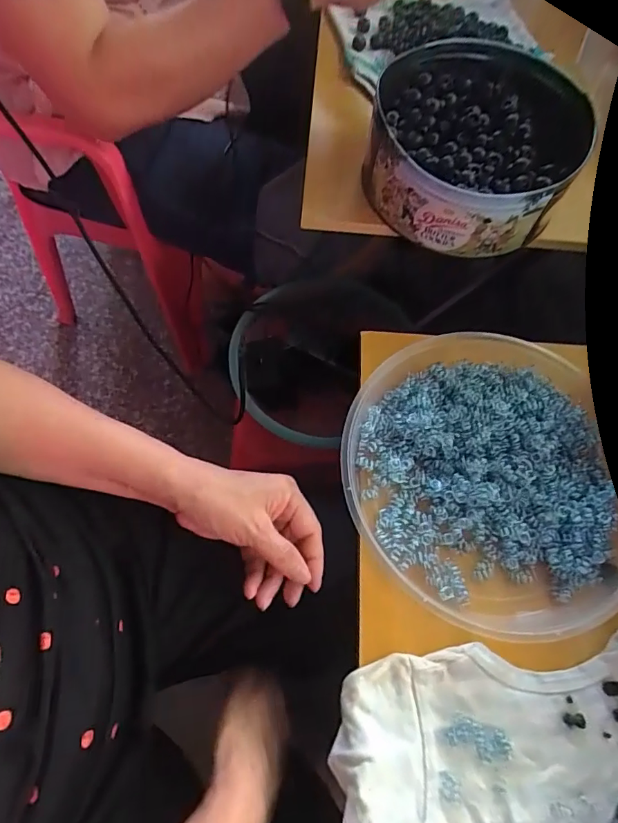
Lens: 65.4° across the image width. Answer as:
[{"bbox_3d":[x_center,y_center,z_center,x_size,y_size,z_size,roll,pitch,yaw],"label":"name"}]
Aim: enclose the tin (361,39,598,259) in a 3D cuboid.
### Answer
[{"bbox_3d":[0.146,-0.243,0.441,0.181,0.070,0.202,15,66,4],"label":"tin"}]

